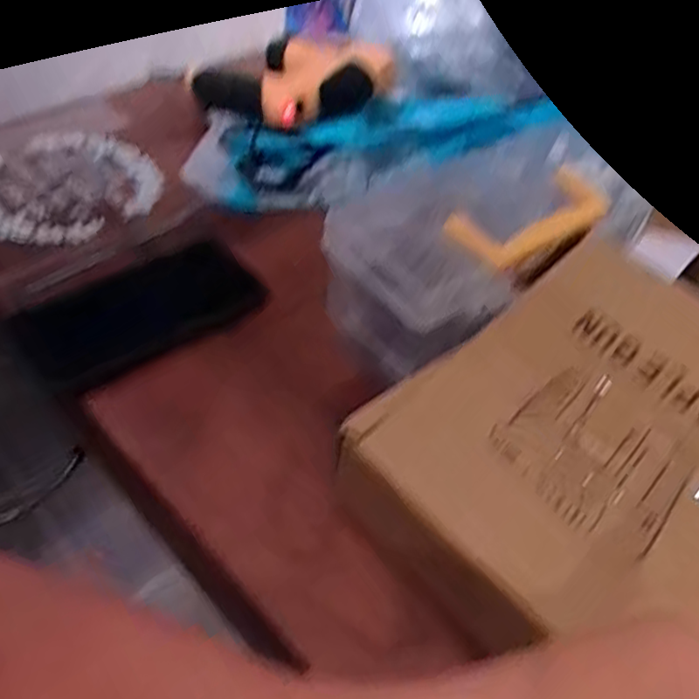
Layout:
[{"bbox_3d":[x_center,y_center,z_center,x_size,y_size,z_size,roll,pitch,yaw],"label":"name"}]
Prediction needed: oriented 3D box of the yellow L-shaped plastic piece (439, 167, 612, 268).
[{"bbox_3d":[0.110,-0.078,0.414,0.105,0.022,0.042,-20,52,-24],"label":"yellow L-shaped plastic piece"}]

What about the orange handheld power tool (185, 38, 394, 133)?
[{"bbox_3d":[-0.052,-0.262,0.669,0.158,0.067,0.151,-32,58,-31],"label":"orange handheld power tool"}]

